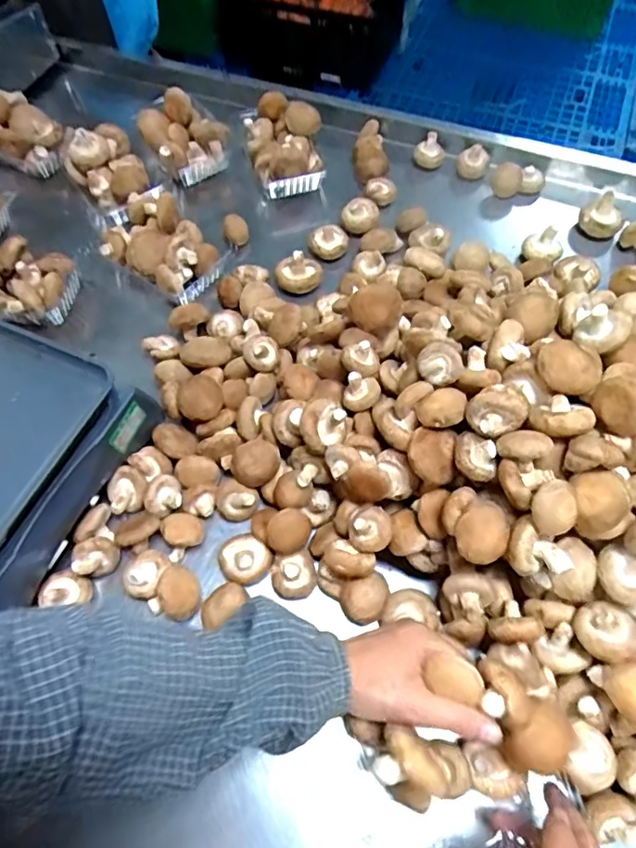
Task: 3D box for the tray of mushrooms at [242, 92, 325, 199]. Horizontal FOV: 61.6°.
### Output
[{"bbox_3d":[-0.054,-0.425,0.816,0.116,0.070,0.152,-4,62,-1],"label":"tray of mushrooms"}]

